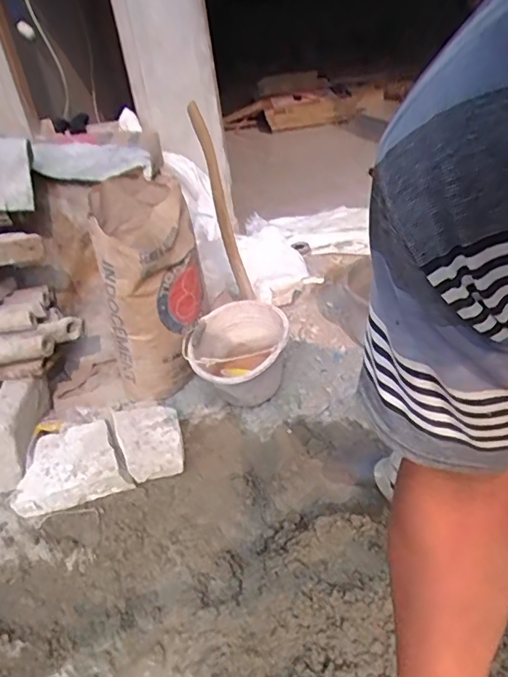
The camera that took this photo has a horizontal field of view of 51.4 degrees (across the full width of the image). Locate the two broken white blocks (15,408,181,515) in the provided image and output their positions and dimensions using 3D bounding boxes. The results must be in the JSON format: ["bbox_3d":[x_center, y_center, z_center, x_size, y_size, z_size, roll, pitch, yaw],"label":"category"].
[{"bbox_3d":[-0.389,0.296,1.345,0.411,0.105,0.234,-13,35,-8],"label":"two broken white blocks"}]

